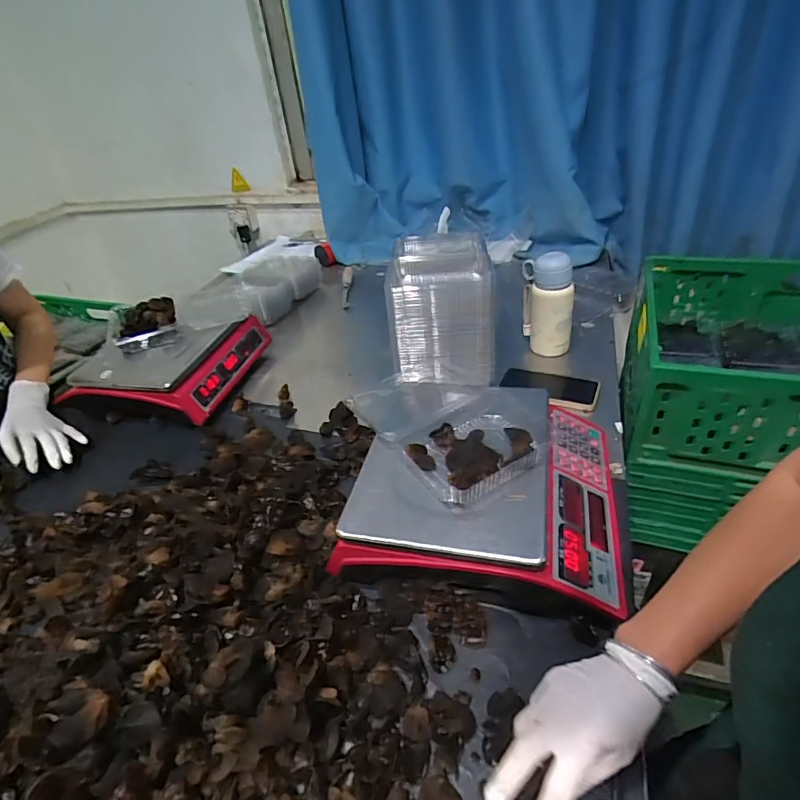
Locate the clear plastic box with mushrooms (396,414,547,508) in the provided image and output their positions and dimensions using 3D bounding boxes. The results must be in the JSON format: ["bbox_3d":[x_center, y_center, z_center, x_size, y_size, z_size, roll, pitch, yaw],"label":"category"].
[{"bbox_3d":[0.087,0.055,0.594,0.167,0.039,0.129,-26,40,-24],"label":"clear plastic box with mushrooms"}]

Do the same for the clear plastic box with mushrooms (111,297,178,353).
[{"bbox_3d":[-0.506,-0.149,0.970,0.124,0.048,0.120,-19,37,-16],"label":"clear plastic box with mushrooms"}]

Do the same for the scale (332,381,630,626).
[{"bbox_3d":[0.114,0.099,0.625,0.310,0.091,0.296,3,37,14],"label":"scale"}]

